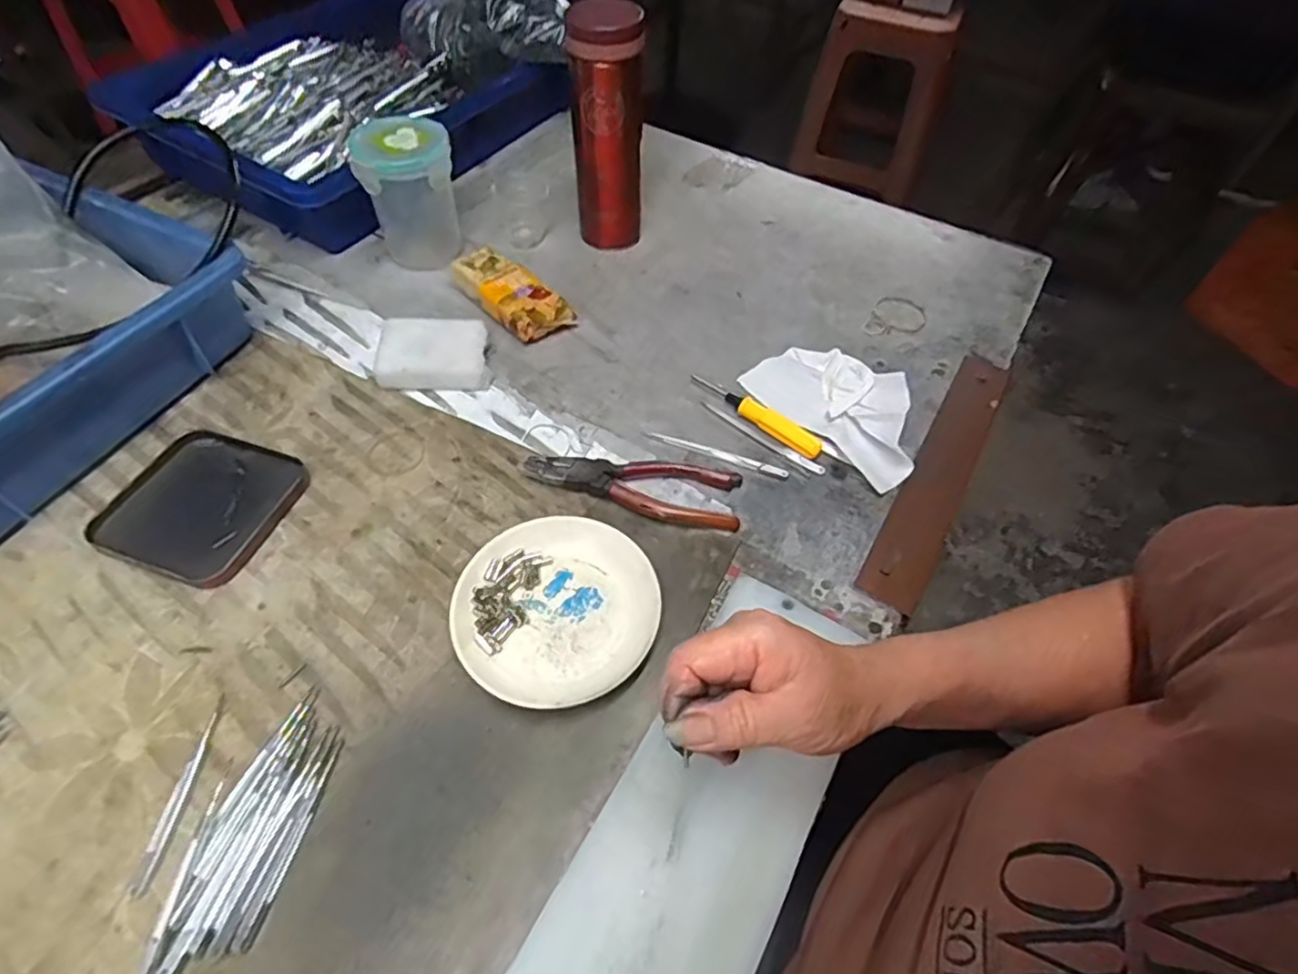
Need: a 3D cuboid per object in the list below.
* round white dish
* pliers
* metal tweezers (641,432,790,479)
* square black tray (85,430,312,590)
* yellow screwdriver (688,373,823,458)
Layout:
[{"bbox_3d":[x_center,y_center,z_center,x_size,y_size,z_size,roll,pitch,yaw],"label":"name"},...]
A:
[{"bbox_3d":[-0.055,0.072,0.389,0.117,0.020,0.114,2,54,-3],"label":"round white dish"},{"bbox_3d":[-0.011,-0.001,0.456,0.147,0.015,0.048,8,54,2],"label":"pliers"},{"bbox_3d":[0.049,-0.025,0.487,0.111,0.004,0.010,18,54,12],"label":"metal tweezers"},{"bbox_3d":[-0.300,0.011,0.440,0.109,0.014,0.104,18,55,9],"label":"square black tray"},{"bbox_3d":[0.081,-0.059,0.504,0.118,0.015,0.018,39,60,22],"label":"yellow screwdriver"}]

